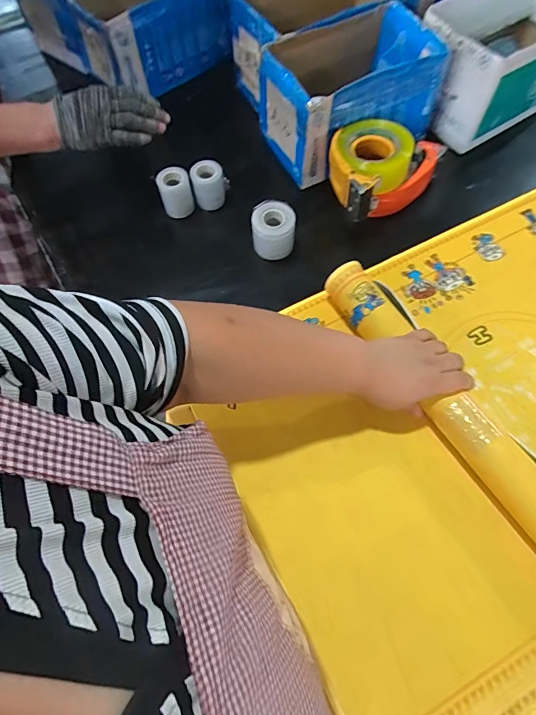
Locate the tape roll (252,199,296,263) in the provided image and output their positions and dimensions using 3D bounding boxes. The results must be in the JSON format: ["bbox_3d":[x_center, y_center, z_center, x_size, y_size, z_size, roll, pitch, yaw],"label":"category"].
[{"bbox_3d":[0.008,-0.200,0.654,0.065,0.069,0.060,-1,65,2],"label":"tape roll"}]

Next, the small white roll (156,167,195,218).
[{"bbox_3d":[-0.157,-0.281,0.697,0.051,0.077,0.041,-20,65,-7],"label":"small white roll"}]

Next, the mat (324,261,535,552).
[{"bbox_3d":[0.235,0.076,0.483,0.061,0.046,0.502,-31,70,-12],"label":"mat"}]

